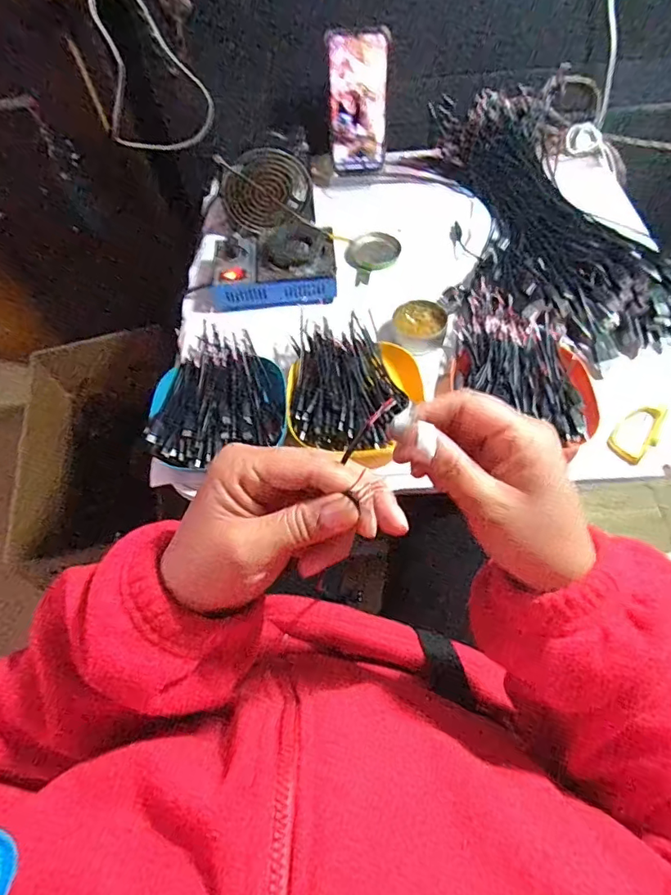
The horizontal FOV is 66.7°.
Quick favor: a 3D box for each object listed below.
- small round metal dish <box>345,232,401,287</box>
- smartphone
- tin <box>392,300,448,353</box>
[{"bbox_3d":[0.045,-0.249,0.668,0.066,0.010,0.088,14,62,12],"label":"small round metal dish"},{"bbox_3d":[0.031,-0.457,0.684,0.076,0.166,0.005,-1,47,1],"label":"smartphone"},{"bbox_3d":[0.097,-0.138,0.588,0.059,0.028,0.056,-2,60,3],"label":"tin"}]

